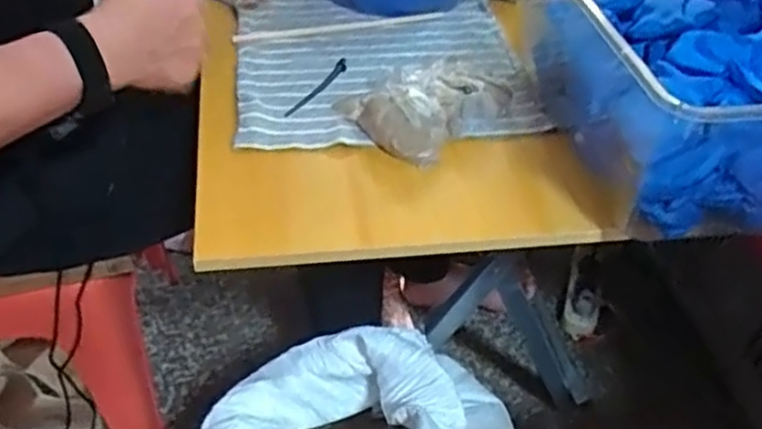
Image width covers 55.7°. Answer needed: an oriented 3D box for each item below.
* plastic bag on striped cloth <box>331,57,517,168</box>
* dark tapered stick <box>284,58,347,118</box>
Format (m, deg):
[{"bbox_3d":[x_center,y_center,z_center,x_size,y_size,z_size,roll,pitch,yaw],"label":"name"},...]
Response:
[{"bbox_3d":[0.045,-0.109,0.646,0.155,0.036,0.112,-33,53,-32],"label":"plastic bag on striped cloth"},{"bbox_3d":[-0.056,-0.116,0.668,0.013,0.007,0.108,19,45,17],"label":"dark tapered stick"}]

